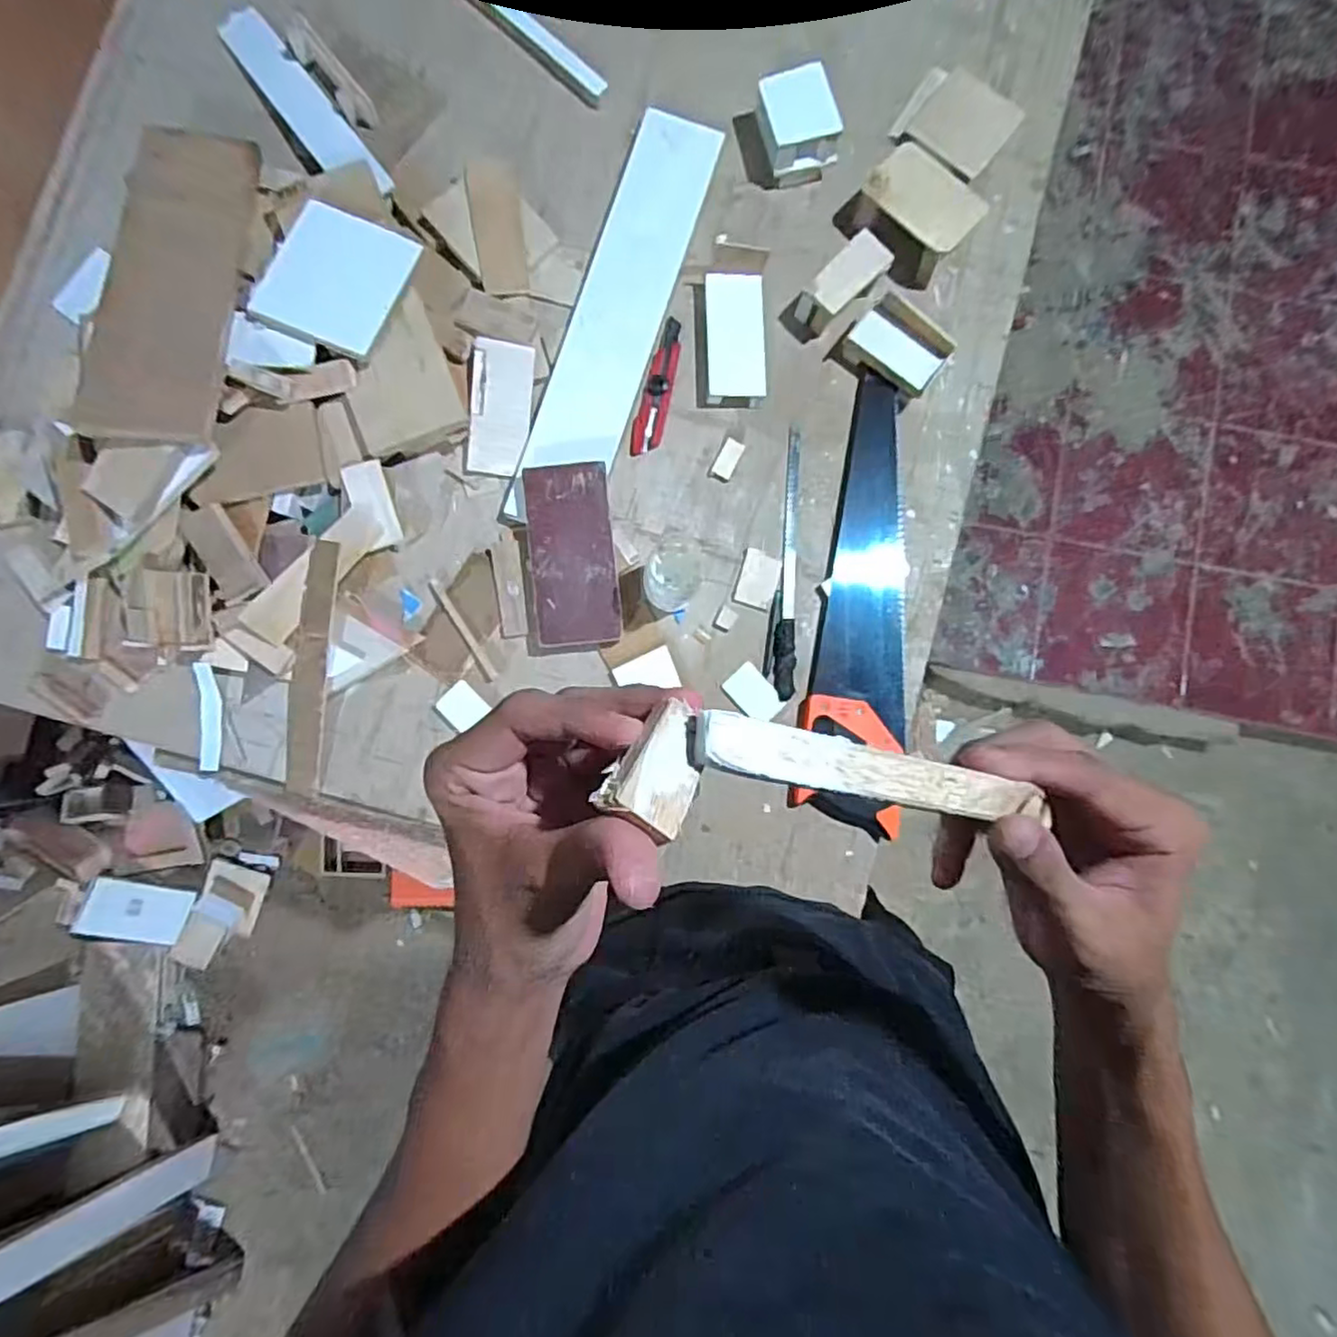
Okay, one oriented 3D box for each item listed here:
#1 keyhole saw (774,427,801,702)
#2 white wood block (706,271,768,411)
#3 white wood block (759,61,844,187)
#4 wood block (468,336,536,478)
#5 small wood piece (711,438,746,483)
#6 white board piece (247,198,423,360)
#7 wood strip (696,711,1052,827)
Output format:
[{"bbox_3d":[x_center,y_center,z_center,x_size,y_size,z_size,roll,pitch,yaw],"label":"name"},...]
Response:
[{"bbox_3d":[0.135,-0.121,0.747,0.022,0.020,0.305,2,85,0],"label":"keyhole saw"},{"bbox_3d":[0.077,-0.373,0.760,0.065,0.024,0.136,-1,85,0],"label":"white wood block"},{"bbox_3d":[0.145,-0.622,0.764,0.081,0.055,0.095,-13,87,-2],"label":"white wood block"},{"bbox_3d":[-0.186,-0.290,0.743,0.064,0.009,0.144,4,92,-14],"label":"wood block"},{"bbox_3d":[0.069,-0.240,0.767,0.023,0.005,0.048,28,86,2],"label":"small wood piece"},{"bbox_3d":[-0.348,-0.409,0.697,0.132,0.013,0.150,22,78,0],"label":"white board piece"},{"bbox_3d":[0.072,0.036,0.230,0.137,0.009,0.018,13,90,-19],"label":"wood strip"}]

